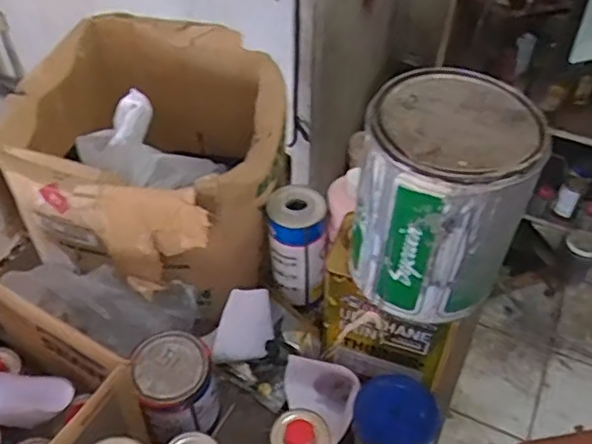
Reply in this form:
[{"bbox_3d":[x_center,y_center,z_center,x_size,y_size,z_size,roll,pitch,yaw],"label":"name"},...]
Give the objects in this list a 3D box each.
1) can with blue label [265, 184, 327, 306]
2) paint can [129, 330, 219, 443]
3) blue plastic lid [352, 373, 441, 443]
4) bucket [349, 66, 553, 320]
[{"bbox_3d":[0.007,0.032,0.899,0.074,0.176,0.077,0,46,0],"label":"can with blue label"},{"bbox_3d":[-0.156,0.225,0.799,0.094,0.130,0.101,0,46,0],"label":"paint can"},{"bbox_3d":[0.122,0.235,0.740,0.101,0.024,0.091,32,54,27],"label":"blue plastic lid"},{"bbox_3d":[0.150,-0.025,0.625,0.152,0.193,0.156,0,46,0],"label":"bucket"}]

